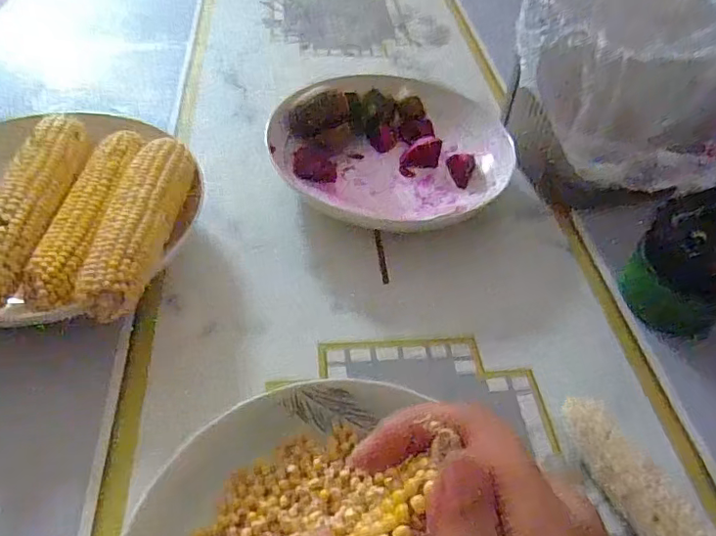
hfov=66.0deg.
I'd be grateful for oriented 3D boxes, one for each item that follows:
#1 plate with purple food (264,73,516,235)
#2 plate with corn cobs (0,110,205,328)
[{"bbox_3d":[0.030,-0.105,0.480,0.203,0.048,0.159,-4,48,-11],"label":"plate with purple food"},{"bbox_3d":[-0.215,-0.041,0.382,0.213,0.078,0.196,4,47,-4],"label":"plate with corn cobs"}]

